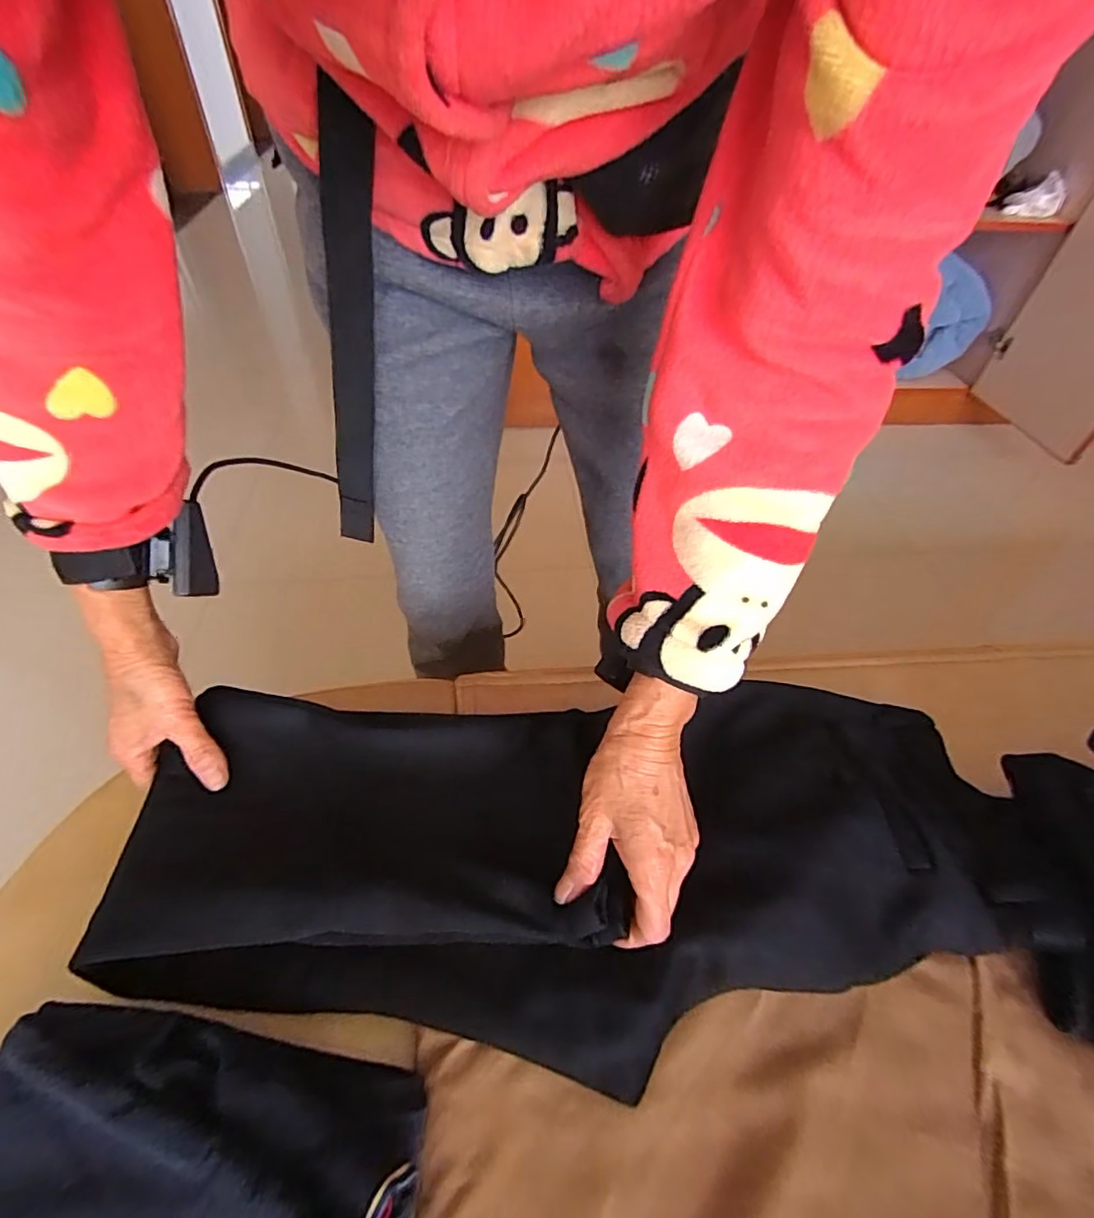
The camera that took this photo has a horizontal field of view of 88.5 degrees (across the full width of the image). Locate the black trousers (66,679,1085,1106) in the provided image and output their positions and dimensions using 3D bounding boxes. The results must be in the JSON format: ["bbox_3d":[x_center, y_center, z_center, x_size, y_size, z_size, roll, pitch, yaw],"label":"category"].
[{"bbox_3d":[0.026,0.162,0.385,0.597,0.052,0.228,-2,48,-1],"label":"black trousers"}]

